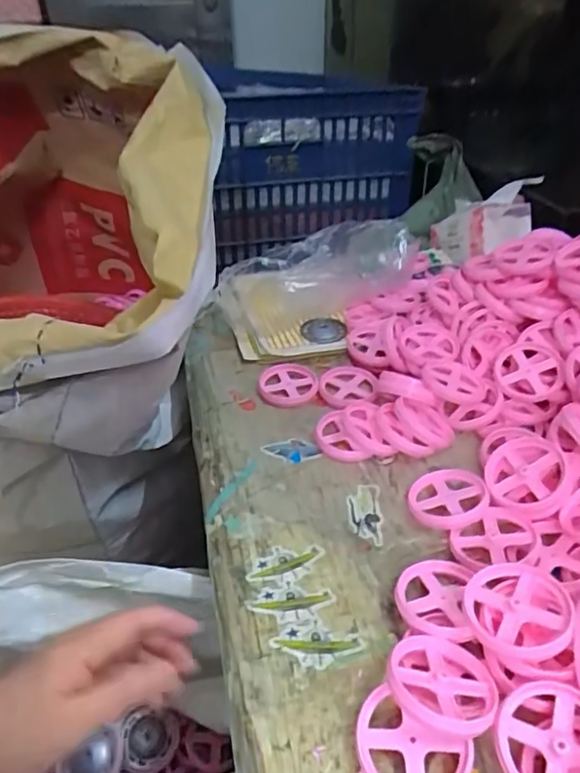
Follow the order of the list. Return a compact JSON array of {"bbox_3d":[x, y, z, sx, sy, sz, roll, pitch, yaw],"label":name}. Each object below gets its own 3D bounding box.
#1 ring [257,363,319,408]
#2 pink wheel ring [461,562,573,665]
[{"bbox_3d":[-0.002,-0.004,0.603,0.064,0.008,0.067,-1,36,1],"label":"ring"},{"bbox_3d":[0.144,0.140,0.348,0.062,0.013,0.065,-14,28,8],"label":"pink wheel ring"}]

